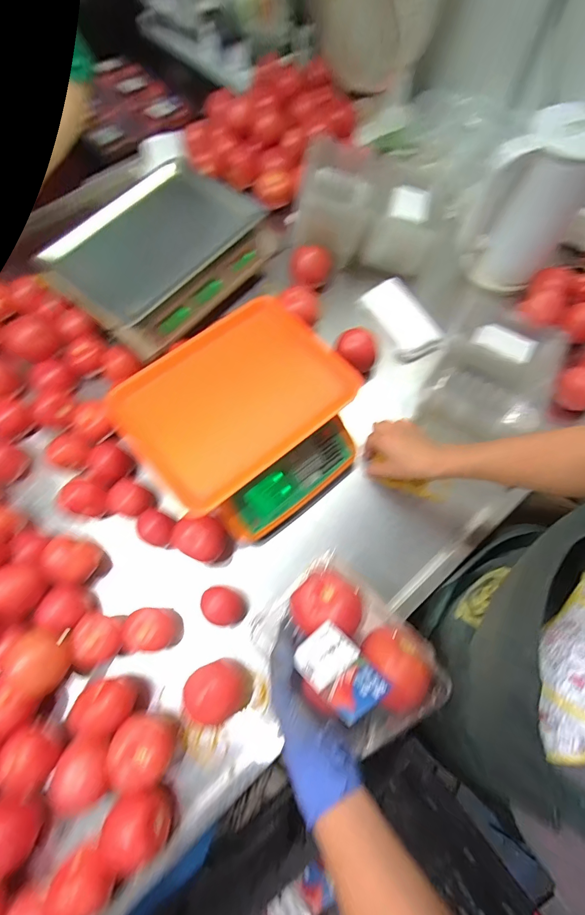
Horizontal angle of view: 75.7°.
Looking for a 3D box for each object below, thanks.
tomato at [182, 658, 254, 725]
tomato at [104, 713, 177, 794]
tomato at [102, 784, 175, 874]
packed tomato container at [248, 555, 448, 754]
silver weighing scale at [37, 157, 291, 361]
[{"bbox_3d":[-0.096,0.295,0.478,0.072,0.062,0.070,-24,70,-9],"label":"tomato"},{"bbox_3d":[-0.180,0.352,0.448,0.068,0.050,0.066,0,69,0],"label":"tomato"},{"bbox_3d":[-0.175,0.421,0.430,0.068,0.061,0.063,-16,69,-6],"label":"tomato"},{"bbox_3d":[0.056,0.191,0.371,0.159,0.066,0.113,42,75,15],"label":"packed tomato container"},{"bbox_3d":[-0.231,-0.365,0.684,0.243,0.104,0.340,37,73,14],"label":"silver weighing scale"}]

